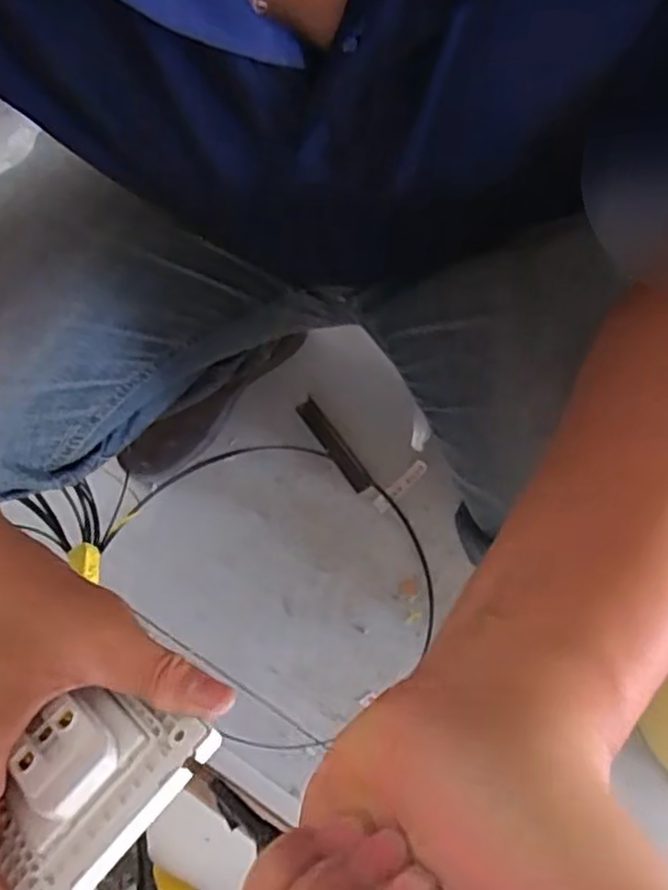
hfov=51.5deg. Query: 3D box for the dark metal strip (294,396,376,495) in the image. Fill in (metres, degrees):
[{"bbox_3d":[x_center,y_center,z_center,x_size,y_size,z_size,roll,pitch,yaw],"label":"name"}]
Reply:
[{"bbox_3d":[-0.001,-0.001,0.767,0.024,0.009,0.126,-31,66,-12],"label":"dark metal strip"}]

